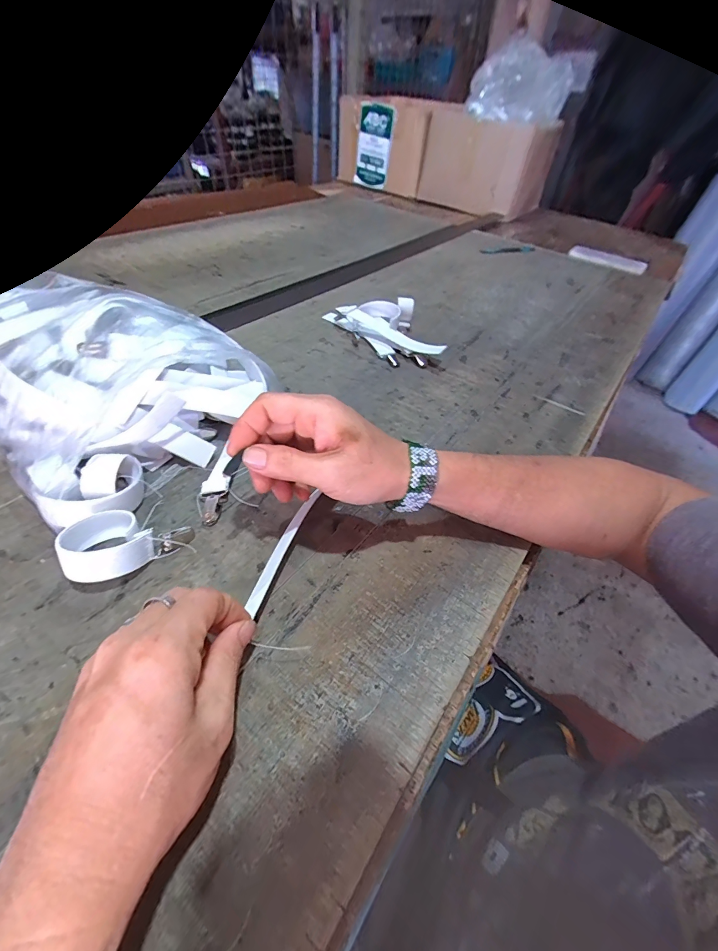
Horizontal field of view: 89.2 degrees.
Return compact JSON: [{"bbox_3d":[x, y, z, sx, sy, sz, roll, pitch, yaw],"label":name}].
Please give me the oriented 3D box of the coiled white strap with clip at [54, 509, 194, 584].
[{"bbox_3d":[-0.184,0.049,0.286,0.048,0.036,0.081,37,56,25],"label":"coiled white strap with clip"}]

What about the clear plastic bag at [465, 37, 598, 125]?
[{"bbox_3d":[0.569,-1.340,1.248,0.367,0.175,0.236,12,48,8],"label":"clear plastic bag"}]

